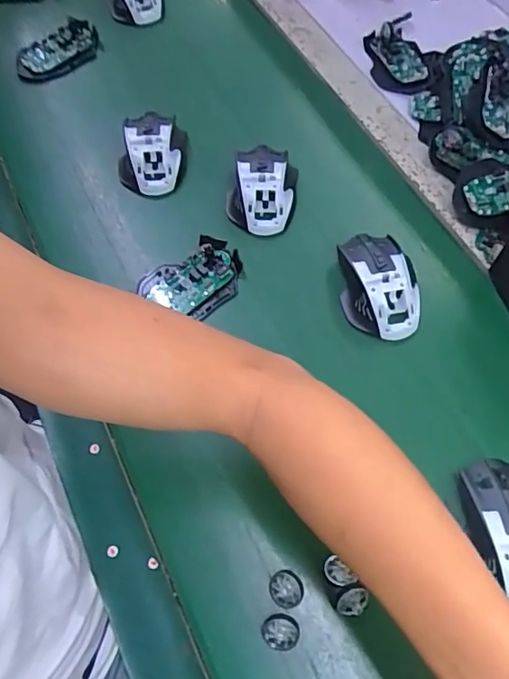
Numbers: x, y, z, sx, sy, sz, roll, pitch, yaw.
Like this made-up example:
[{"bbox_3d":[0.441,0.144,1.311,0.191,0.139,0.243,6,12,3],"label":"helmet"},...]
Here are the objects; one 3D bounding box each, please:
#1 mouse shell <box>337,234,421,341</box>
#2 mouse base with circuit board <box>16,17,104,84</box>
[{"bbox_3d":[0.120,-0.059,0.517,0.070,0.038,0.112,-1,63,1],"label":"mouse shell"},{"bbox_3d":[-0.250,-0.367,0.688,0.111,0.022,0.076,-34,68,-15],"label":"mouse base with circuit board"}]

